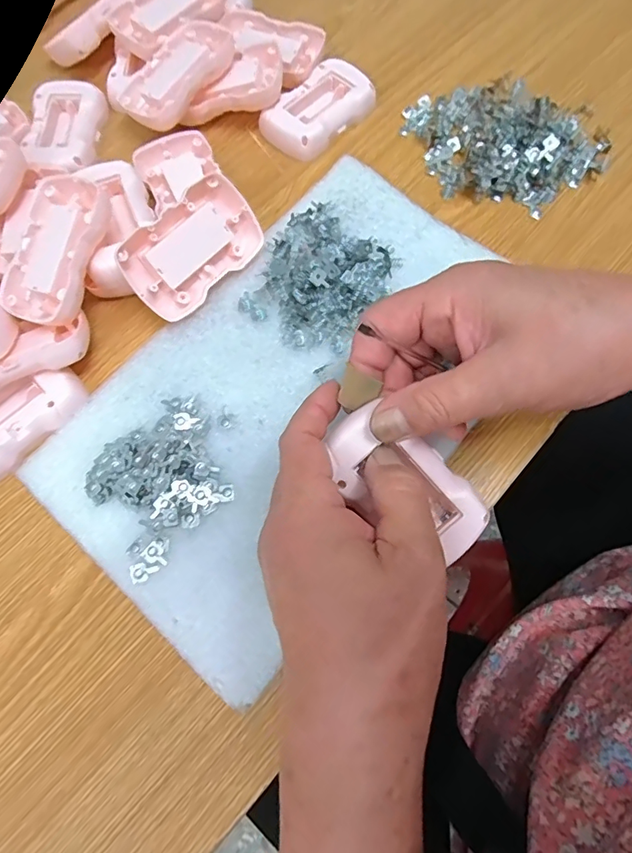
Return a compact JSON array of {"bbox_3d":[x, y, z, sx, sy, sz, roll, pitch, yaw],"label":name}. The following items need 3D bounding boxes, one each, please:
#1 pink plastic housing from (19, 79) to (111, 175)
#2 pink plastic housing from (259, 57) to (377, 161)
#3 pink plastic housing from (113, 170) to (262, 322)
[{"bbox_3d":[-0.187,-0.219,0.359,0.050,0.016,0.085,-3,71,0],"label":"pink plastic housing"},{"bbox_3d":[0.002,-0.239,0.364,0.049,0.022,0.083,42,77,13],"label":"pink plastic housing"},{"bbox_3d":[-0.078,-0.111,0.303,0.088,0.052,0.013,-44,35,-11],"label":"pink plastic housing"}]

